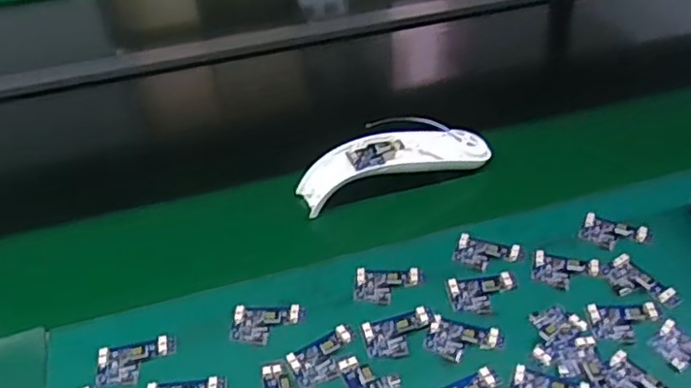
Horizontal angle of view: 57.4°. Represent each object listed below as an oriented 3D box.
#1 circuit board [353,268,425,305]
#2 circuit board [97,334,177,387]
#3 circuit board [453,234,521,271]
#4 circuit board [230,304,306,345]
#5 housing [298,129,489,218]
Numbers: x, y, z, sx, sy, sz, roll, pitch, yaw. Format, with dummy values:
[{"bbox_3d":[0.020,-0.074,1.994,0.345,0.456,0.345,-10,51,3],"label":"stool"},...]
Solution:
[{"bbox_3d":[0.037,0.076,0.531,0.058,0.004,0.035,-1,42,3],"label":"circuit board"},{"bbox_3d":[-0.161,0.129,0.486,0.058,0.006,0.035,-11,43,-8],"label":"circuit board"},{"bbox_3d":[0.123,0.052,0.552,0.053,0.006,0.033,16,46,19],"label":"circuit board"},{"bbox_3d":[-0.062,0.104,0.507,0.057,0.004,0.035,-2,42,1],"label":"circuit board"},{"bbox_3d":[0.050,-0.033,0.633,0.194,0.039,0.052,-14,43,-11],"label":"housing"}]

